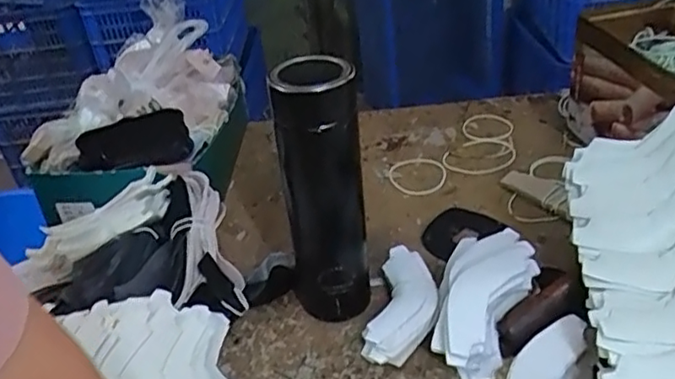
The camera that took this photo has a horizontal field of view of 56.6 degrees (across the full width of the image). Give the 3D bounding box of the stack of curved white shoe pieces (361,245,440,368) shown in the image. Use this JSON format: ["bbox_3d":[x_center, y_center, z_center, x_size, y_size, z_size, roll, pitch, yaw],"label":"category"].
[{"bbox_3d":[0.059,0.102,0.543,0.053,0.030,0.123,3,36,16],"label":"stack of curved white shoe pieces"}]

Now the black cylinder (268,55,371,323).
[{"bbox_3d":[-0.012,0.011,0.505,0.066,0.224,0.059,-7,34,2],"label":"black cylinder"}]

